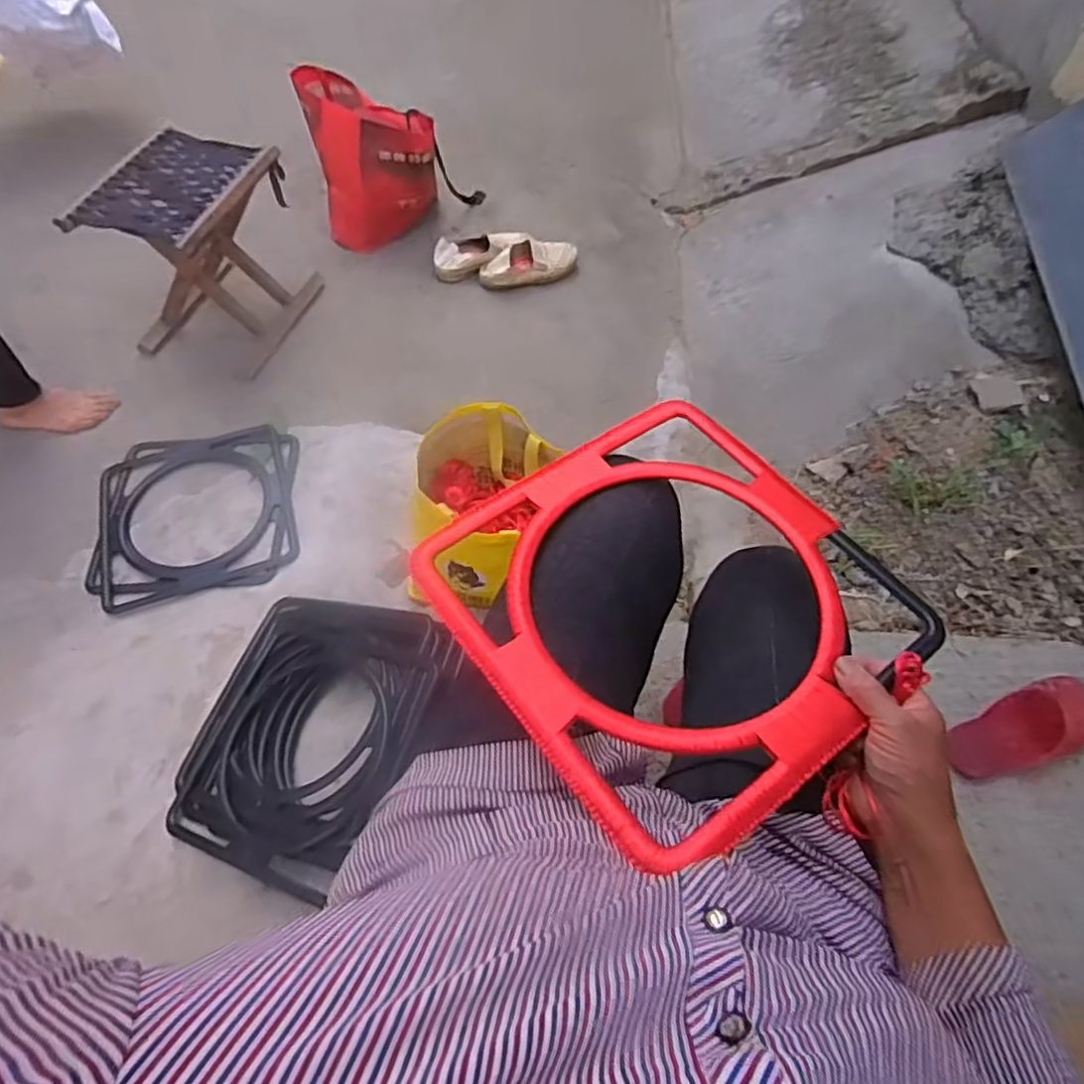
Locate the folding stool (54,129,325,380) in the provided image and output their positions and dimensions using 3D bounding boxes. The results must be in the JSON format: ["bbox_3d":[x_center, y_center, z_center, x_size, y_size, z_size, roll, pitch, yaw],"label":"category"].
[{"bbox_3d":[-0.665,-0.576,1.355,0.268,0.291,0.308,17,61,12],"label":"folding stool"}]

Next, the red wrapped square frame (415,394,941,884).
[{"bbox_3d":[0.105,0.042,0.554,0.319,0.022,0.327,-32,61,-20],"label":"red wrapped square frame"}]

